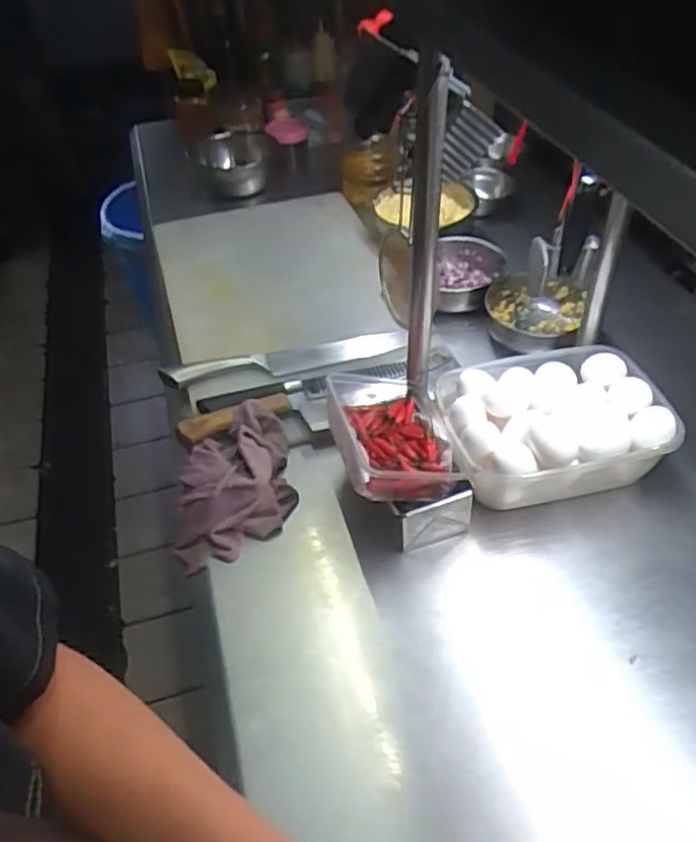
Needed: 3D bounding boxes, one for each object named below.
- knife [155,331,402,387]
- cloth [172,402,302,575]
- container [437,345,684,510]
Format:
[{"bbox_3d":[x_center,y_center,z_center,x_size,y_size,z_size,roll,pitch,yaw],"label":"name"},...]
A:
[{"bbox_3d":[-0.081,-0.086,0.901,0.319,0.031,0.046,-10,45,-7],"label":"knife"},{"bbox_3d":[-0.126,0.059,0.745,0.127,0.049,0.190,-6,45,-4],"label":"cloth"},{"bbox_3d":[0.214,0.008,0.752,0.230,0.088,0.179,-11,45,-8],"label":"container"}]

